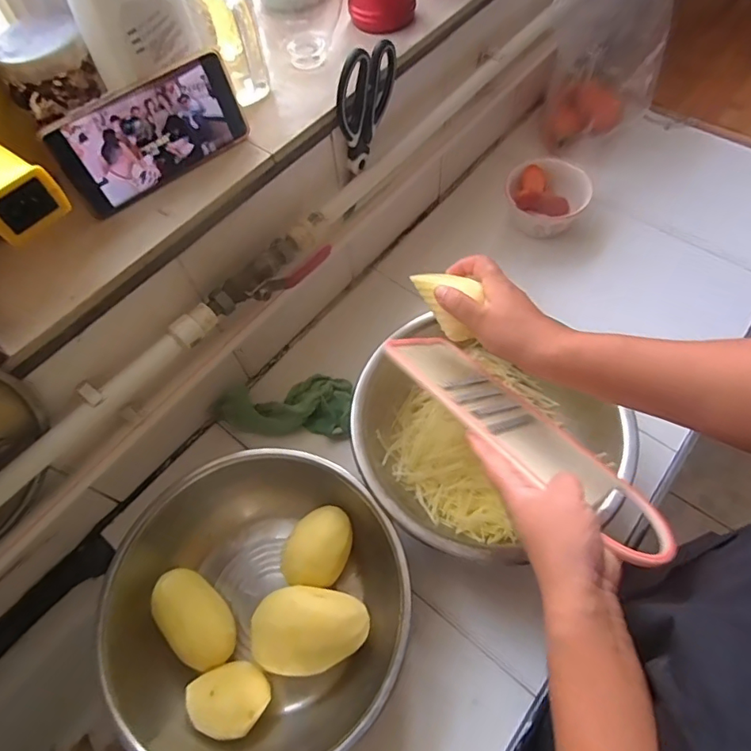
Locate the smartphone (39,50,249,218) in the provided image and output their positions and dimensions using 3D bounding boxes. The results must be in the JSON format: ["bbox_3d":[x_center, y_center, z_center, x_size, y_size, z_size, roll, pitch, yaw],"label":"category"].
[{"bbox_3d":[-0.186,-0.205,0.423,0.158,0.076,0.005,-38,52,-16],"label":"smartphone"}]

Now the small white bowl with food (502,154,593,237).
[{"bbox_3d":[0.236,-0.242,0.698,0.113,0.076,0.114,15,63,12],"label":"small white bowl with food"}]

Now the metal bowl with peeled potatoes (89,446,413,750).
[{"bbox_3d":[-0.102,0.214,0.469,0.256,0.089,0.253,-2,61,3],"label":"metal bowl with peeled potatoes"}]

